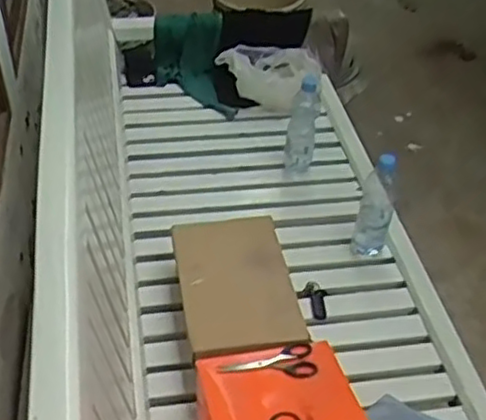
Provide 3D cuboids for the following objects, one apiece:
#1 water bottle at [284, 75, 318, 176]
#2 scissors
[{"bbox_3d":[0.133,-0.182,1.611,0.068,0.244,0.061,6,41,4],"label":"water bottle"},{"bbox_3d":[0.045,0.249,1.092,0.153,0.013,0.071,-14,44,-18],"label":"scissors"}]

